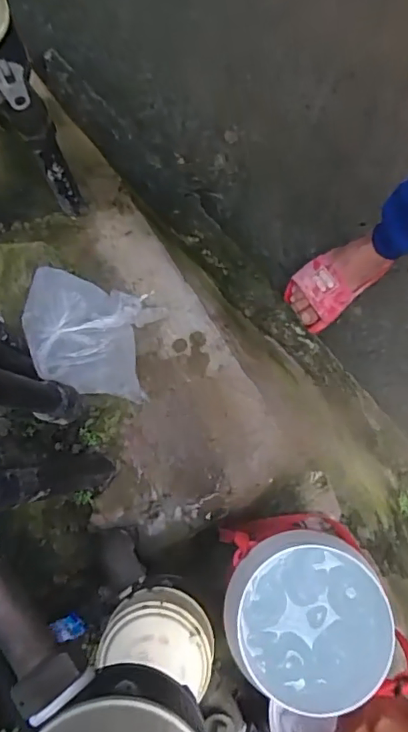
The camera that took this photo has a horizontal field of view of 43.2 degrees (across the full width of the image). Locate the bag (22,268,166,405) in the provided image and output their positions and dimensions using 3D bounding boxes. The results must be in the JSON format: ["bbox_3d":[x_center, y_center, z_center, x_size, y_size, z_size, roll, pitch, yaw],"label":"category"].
[{"bbox_3d":[-0.123,-0.036,0.534,0.148,0.070,0.120,17,78,3],"label":"bag"}]

